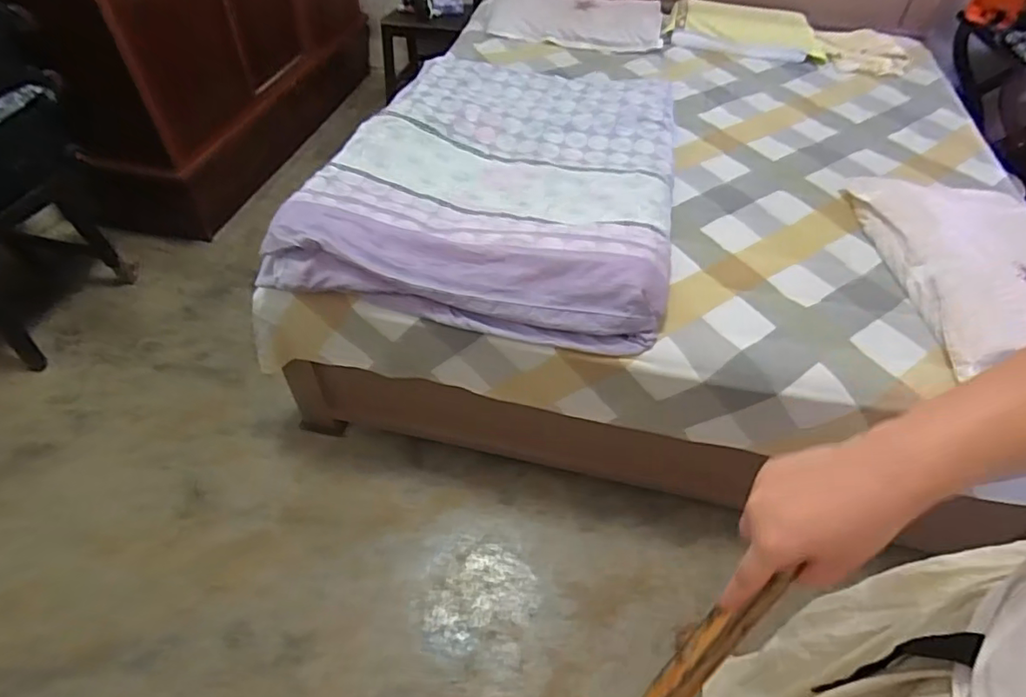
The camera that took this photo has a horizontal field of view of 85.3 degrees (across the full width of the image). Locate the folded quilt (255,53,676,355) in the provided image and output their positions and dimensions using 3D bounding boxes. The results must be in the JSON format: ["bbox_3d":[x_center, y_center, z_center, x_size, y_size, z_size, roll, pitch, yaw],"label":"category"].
[{"bbox_3d":[-0.001,-0.436,1.379,0.802,0.144,0.989,13,51,7],"label":"folded quilt"}]

